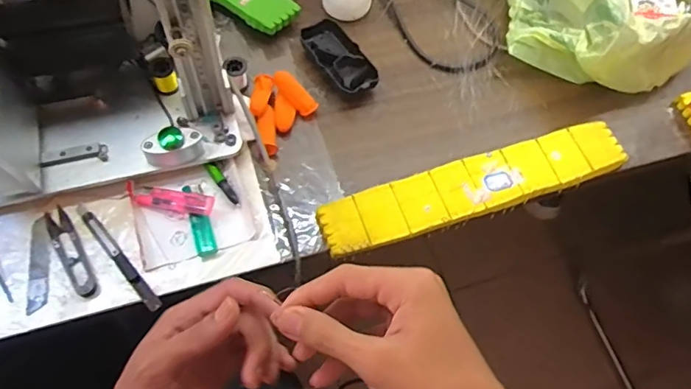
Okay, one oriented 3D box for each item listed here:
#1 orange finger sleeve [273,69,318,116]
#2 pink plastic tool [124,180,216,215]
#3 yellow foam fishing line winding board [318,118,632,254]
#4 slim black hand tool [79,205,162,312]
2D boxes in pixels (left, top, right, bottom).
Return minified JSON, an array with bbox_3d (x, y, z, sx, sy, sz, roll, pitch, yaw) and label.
[{"bbox_3d":[-0.058,-0.116,0.603,0.058,0.015,0.021,45,67,-7],"label":"orange finger sleeve"},{"bbox_3d":[-0.181,0.004,0.537,0.091,0.015,0.026,8,63,1],"label":"pink plastic tool"},{"bbox_3d":[0.144,-0.007,0.574,0.350,0.022,0.063,-16,65,-12],"label":"yellow foam fishing line winding board"},{"bbox_3d":[-0.224,0.060,0.516,0.012,0.013,0.136,-39,71,-20],"label":"slim black hand tool"}]

